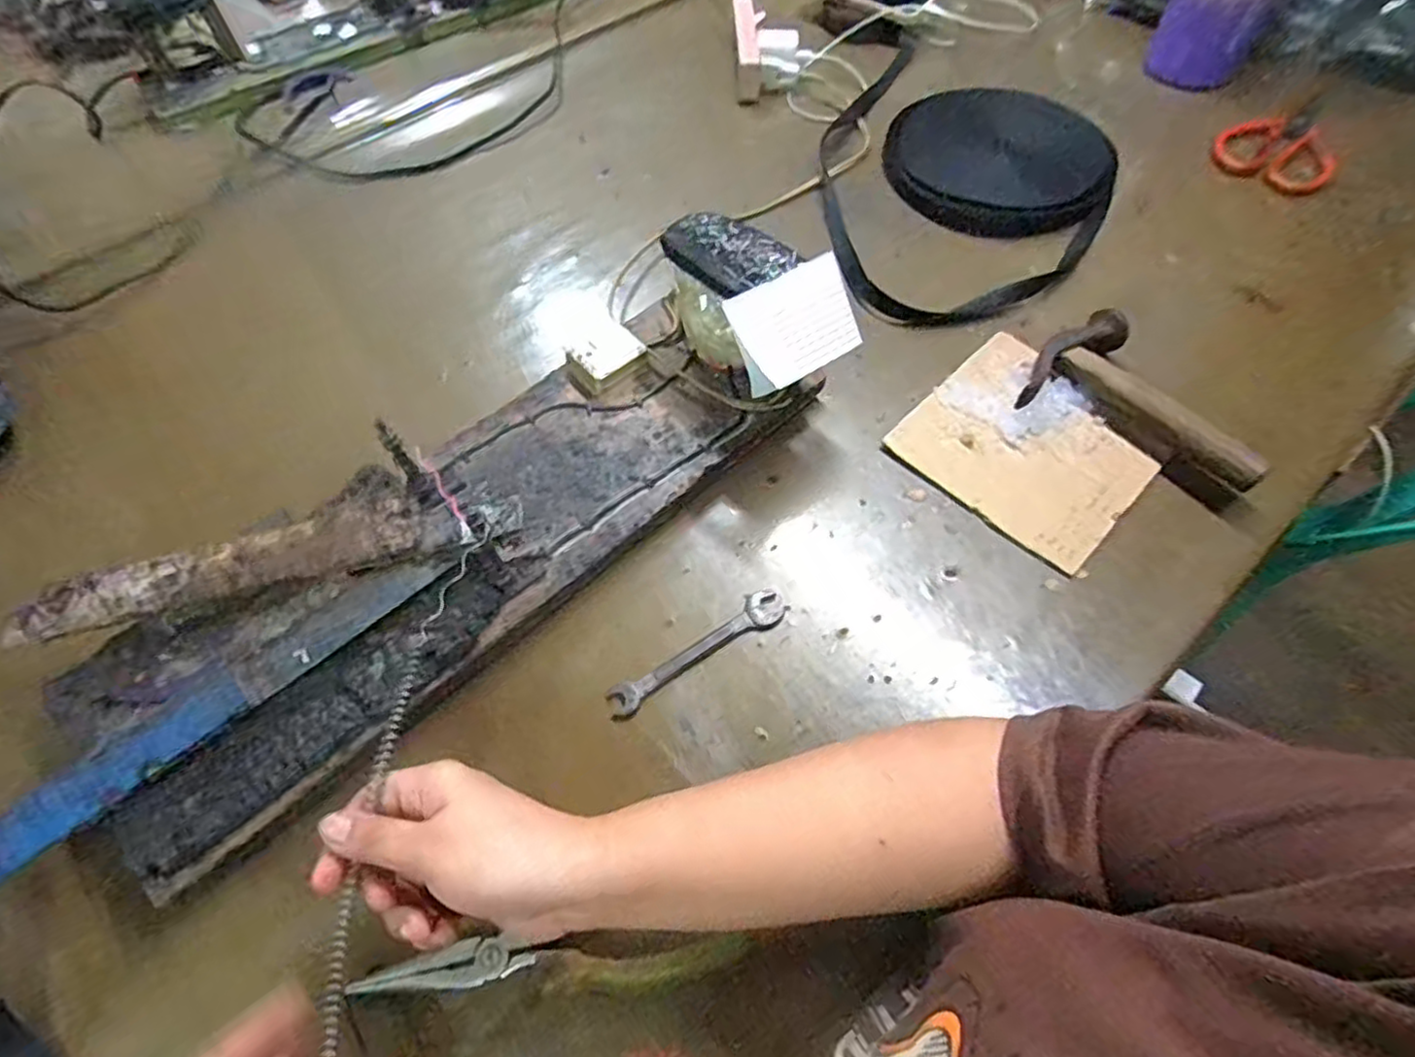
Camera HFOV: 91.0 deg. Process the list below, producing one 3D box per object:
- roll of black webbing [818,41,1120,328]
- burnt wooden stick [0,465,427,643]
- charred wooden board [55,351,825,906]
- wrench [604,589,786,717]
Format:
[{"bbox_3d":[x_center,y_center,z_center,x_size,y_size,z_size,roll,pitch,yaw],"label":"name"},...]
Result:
[{"bbox_3d":[0.232,-0.328,0.648,0.262,0.034,0.354,24,65,14],"label":"roll of black webbing"},{"bbox_3d":[-0.273,0.022,0.400,0.217,0.023,0.055,-18,60,-9],"label":"burnt wooden stick"},{"bbox_3d":[-0.155,-0.002,0.437,0.159,0.050,0.446,40,65,19],"label":"charred wooden board"},{"bbox_3d":[-0.005,0.078,0.445,0.127,0.007,0.022,-32,65,-15],"label":"wrench"}]

